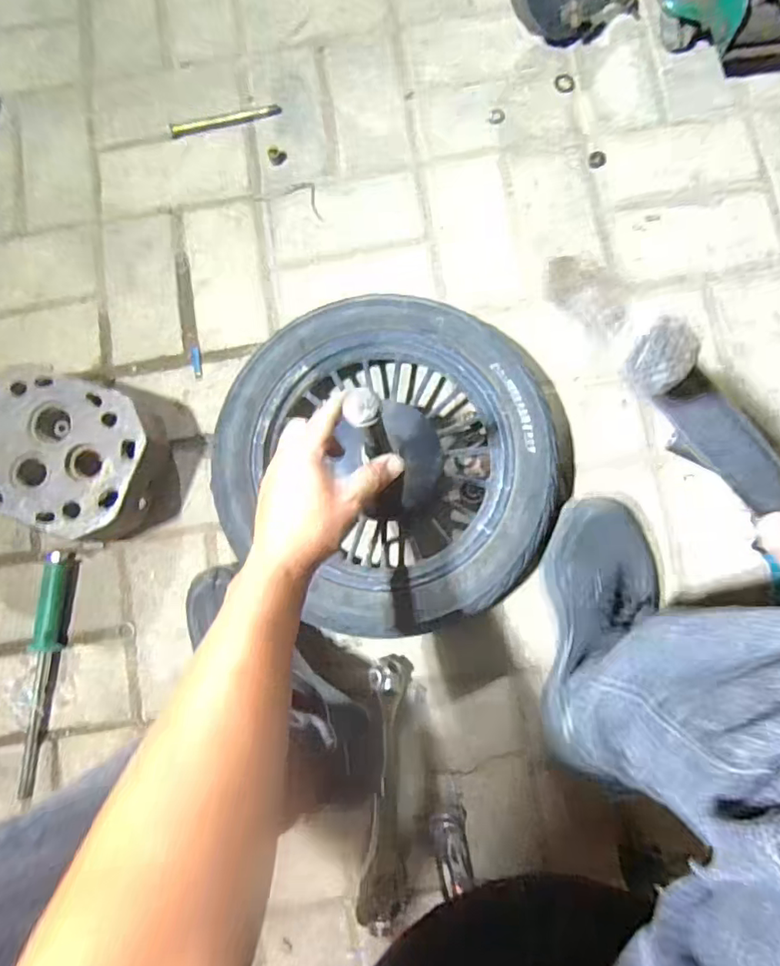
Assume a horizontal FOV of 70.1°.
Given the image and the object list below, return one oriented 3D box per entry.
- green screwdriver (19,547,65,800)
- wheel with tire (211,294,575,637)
[{"bbox_3d":[-0.379,0.205,0.600,0.024,0.022,0.253,6,82,4],"label":"green screwdriver"},{"bbox_3d":[0.003,-0.020,0.590,0.345,0.068,0.317,0,82,3],"label":"wheel with tire"}]

